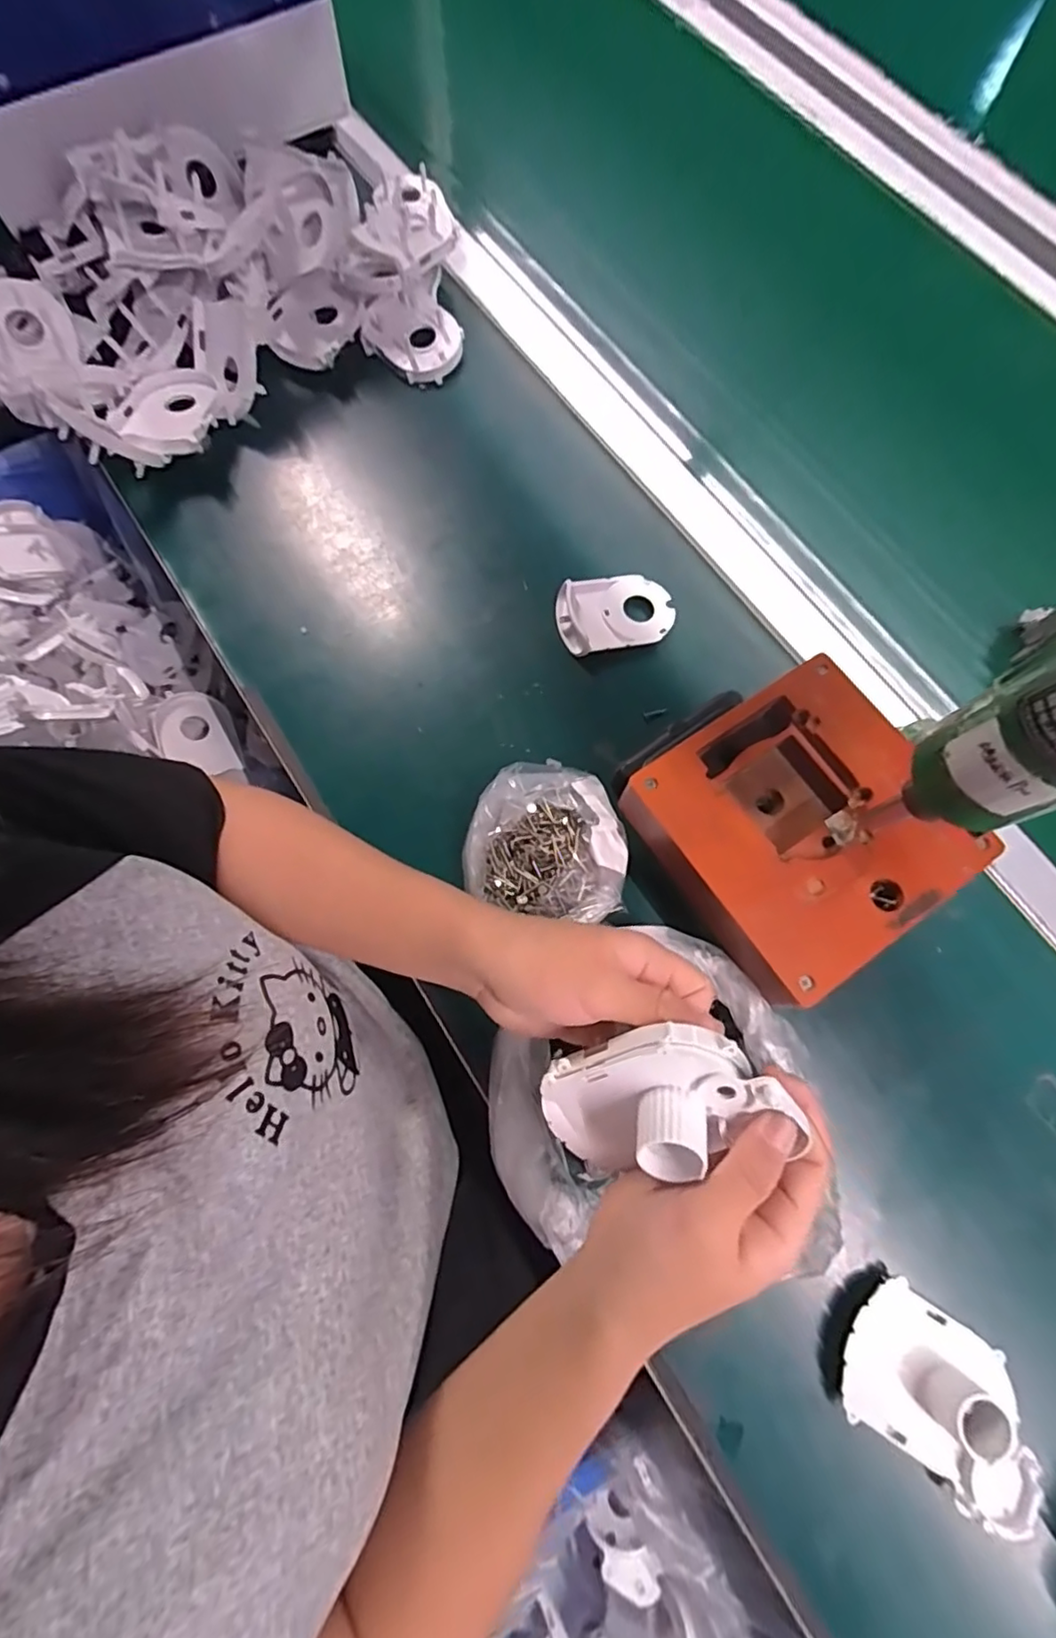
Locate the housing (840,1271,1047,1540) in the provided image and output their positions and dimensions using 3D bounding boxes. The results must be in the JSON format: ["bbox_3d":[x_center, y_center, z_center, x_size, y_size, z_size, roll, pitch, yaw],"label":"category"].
[{"bbox_3d":[0.215,0.298,0.311,0.102,0.034,0.067,37,76,9],"label":"housing"}]

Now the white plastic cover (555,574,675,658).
[{"bbox_3d":[0.064,-0.153,0.451,0.084,0.014,0.057,-12,74,-5],"label":"white plastic cover"}]

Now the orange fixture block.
[{"bbox_3d":[0.155,0.008,0.371,0.158,0.075,0.156,-32,77,-10],"label":"orange fixture block"}]

